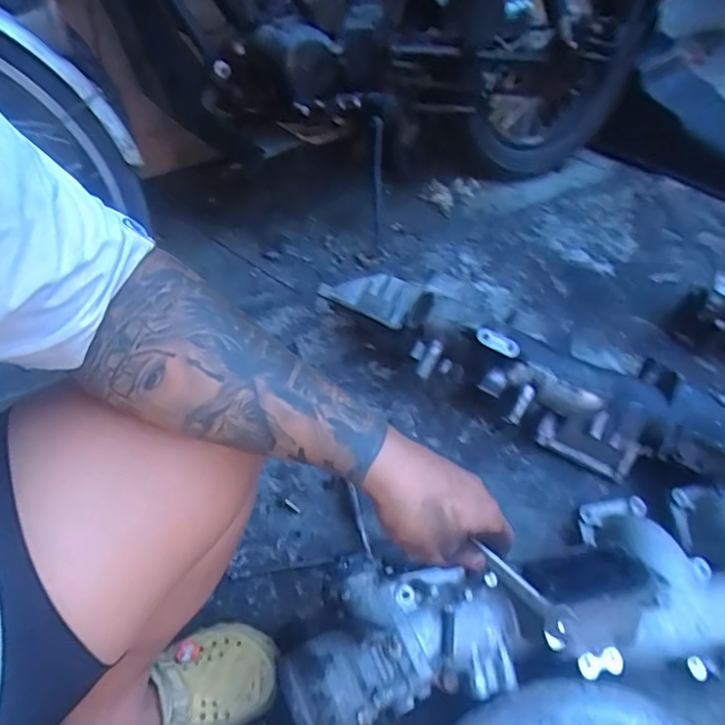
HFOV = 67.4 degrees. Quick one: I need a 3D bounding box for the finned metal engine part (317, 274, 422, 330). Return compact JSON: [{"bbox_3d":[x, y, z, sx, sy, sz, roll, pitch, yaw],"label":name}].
[{"bbox_3d":[0.015,-0.126,0.971,0.159,0.023,0.089,26,73,15],"label":"finned metal engine part"}]

